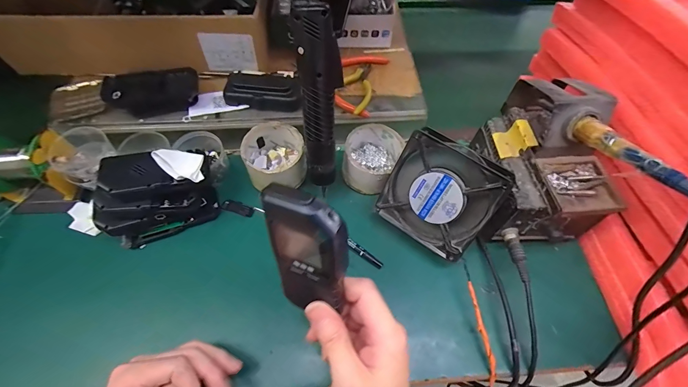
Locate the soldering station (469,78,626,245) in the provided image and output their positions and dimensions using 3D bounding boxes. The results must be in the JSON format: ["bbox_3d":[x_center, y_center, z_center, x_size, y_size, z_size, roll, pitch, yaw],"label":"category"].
[{"bbox_3d":[0.242,-0.041,0.380,0.123,0.147,0.164,3,60,1],"label":"soldering station"}]

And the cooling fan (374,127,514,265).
[{"bbox_3d":[0.116,0.000,0.389,0.119,0.123,0.041,34,29,18],"label":"cooling fan"}]

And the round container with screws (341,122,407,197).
[{"bbox_3d":[0.039,-0.048,0.448,0.070,0.051,0.086,23,62,12],"label":"round container with screws"}]

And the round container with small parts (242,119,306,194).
[{"bbox_3d":[-0.093,-0.050,0.443,0.078,0.060,0.080,0,60,-1],"label":"round container with small parts"}]

